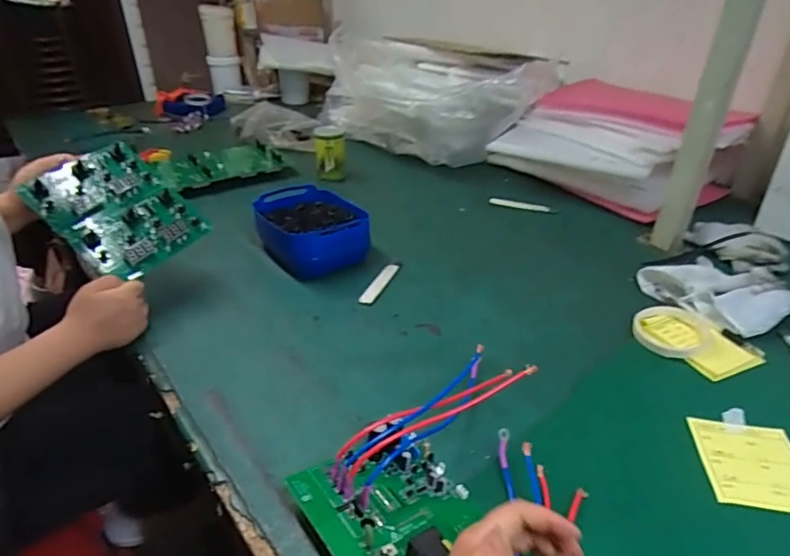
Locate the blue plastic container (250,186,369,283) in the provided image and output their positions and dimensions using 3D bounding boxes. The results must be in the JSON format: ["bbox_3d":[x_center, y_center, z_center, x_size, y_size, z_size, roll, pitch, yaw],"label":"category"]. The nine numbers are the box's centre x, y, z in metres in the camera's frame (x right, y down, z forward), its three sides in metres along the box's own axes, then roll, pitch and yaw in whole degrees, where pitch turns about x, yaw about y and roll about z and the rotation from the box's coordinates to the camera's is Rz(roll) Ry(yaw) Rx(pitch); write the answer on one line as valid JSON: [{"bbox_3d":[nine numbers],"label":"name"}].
[{"bbox_3d":[-0.147,-0.080,0.893,0.161,0.076,0.196,-16,35,-21],"label":"blue plastic container"}]

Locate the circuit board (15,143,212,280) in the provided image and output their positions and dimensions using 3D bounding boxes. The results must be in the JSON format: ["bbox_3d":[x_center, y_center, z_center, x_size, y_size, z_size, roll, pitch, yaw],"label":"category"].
[{"bbox_3d":[-0.402,-0.096,0.750,0.200,0.030,0.160,41,54,3],"label":"circuit board"}]

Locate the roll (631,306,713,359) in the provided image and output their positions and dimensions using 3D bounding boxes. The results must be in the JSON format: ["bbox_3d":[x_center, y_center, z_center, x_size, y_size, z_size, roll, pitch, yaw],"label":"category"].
[{"bbox_3d":[0.364,0.069,0.677,0.090,0.014,0.109,21,38,32],"label":"roll"}]

